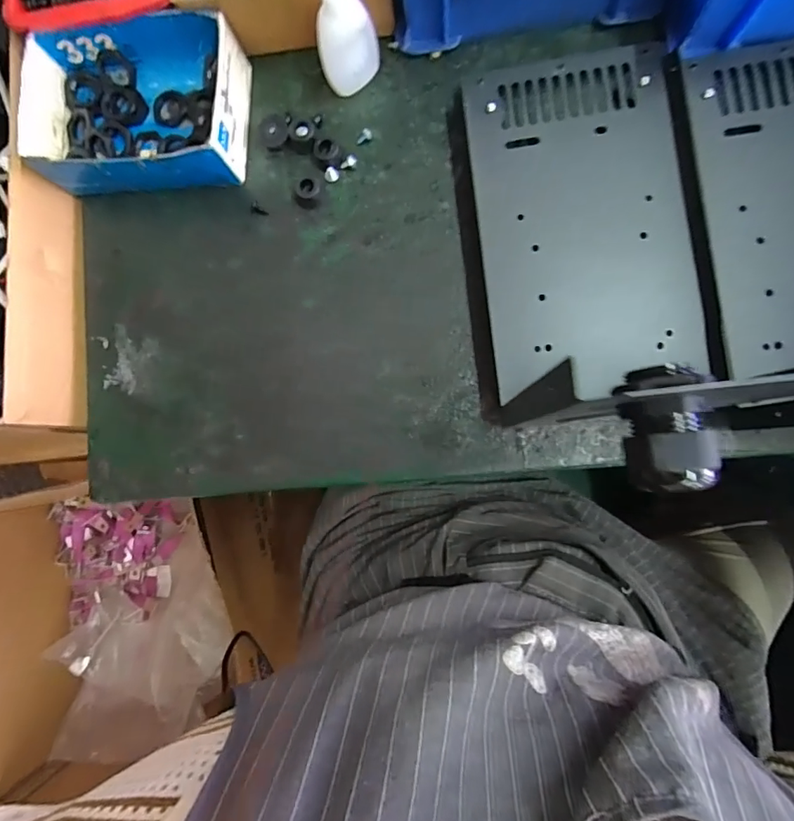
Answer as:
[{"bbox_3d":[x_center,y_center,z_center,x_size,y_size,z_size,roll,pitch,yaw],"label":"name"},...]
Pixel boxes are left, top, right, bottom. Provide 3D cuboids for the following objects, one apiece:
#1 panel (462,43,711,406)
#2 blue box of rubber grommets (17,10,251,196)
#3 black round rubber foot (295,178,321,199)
[{"bbox_3d":[0.132,-0.137,0.340,0.143,0.020,0.241,-6,87,8],"label":"panel"},{"bbox_3d":[-0.204,-0.236,0.377,0.160,0.049,0.121,0,88,8],"label":"blue box of rubber grommets"},{"bbox_3d":[-0.070,-0.175,0.377,0.017,0.013,0.017,0,88,8],"label":"black round rubber foot"}]

